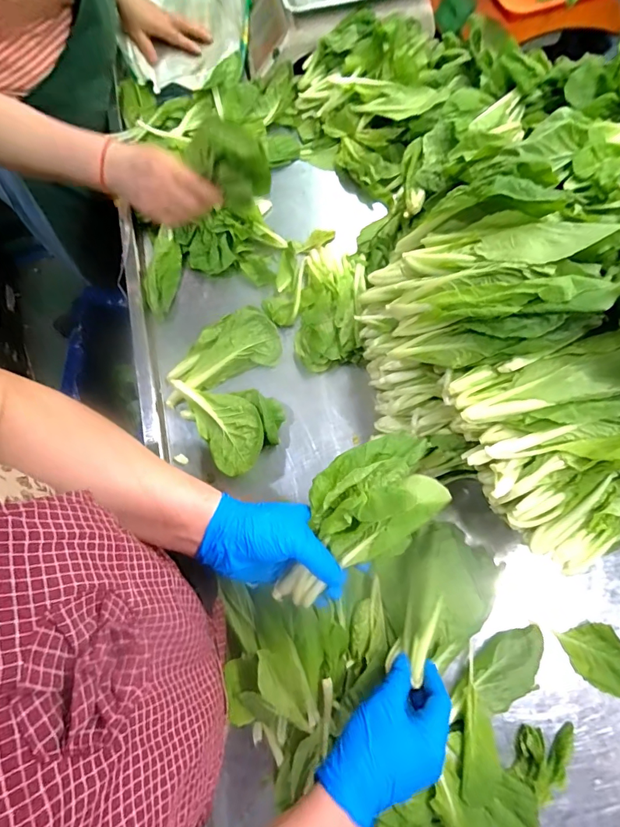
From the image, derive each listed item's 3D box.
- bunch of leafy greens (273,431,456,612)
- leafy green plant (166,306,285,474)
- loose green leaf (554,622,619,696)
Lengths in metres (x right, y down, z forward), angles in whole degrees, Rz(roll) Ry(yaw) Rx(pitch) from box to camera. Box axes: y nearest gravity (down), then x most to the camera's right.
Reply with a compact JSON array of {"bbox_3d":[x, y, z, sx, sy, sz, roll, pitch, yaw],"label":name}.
[{"bbox_3d":[0.039,0.090,0.399,0.185,0.056,0.102,-28,74,-6],"label":"bunch of leafy greens"},{"bbox_3d":[-0.090,-0.036,0.576,0.173,0.045,0.181,-1,73,2],"label":"leafy green plant"},{"bbox_3d":[0.324,0.277,0.479,0.053,0.021,0.079,-24,74,-5],"label":"loose green leaf"}]

